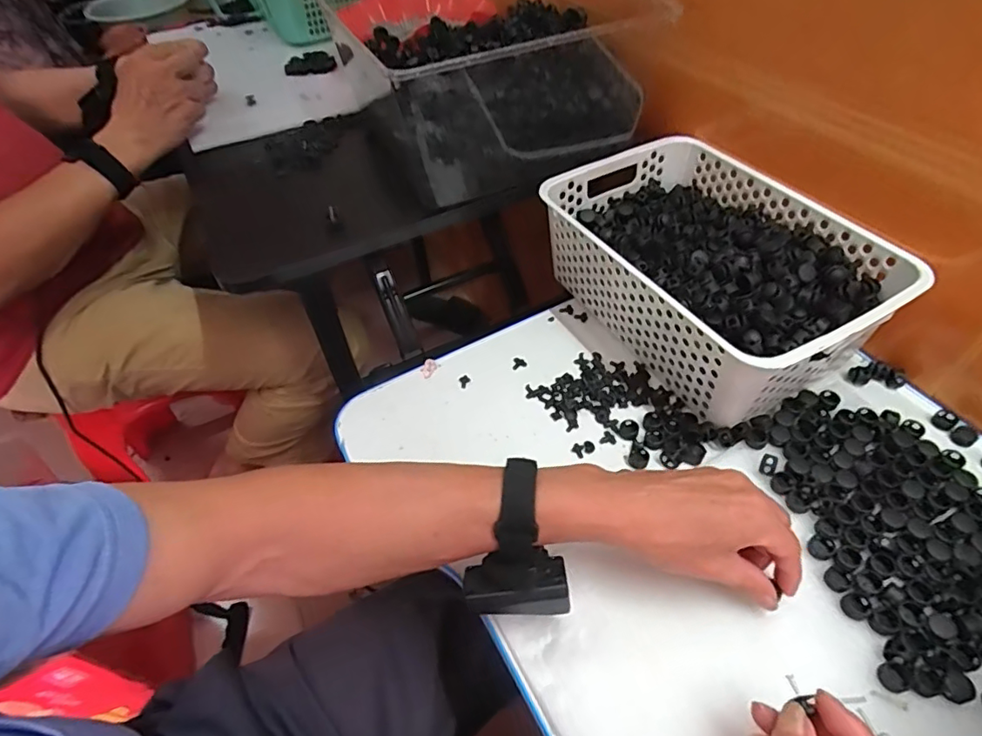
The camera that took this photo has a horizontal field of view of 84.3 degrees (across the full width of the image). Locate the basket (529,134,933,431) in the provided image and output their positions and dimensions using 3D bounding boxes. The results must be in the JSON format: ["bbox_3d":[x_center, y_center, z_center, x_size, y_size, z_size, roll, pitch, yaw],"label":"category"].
[{"bbox_3d":[0.211,-0.101,0.536,0.205,0.096,0.308,-26,52,-17],"label":"basket"}]

